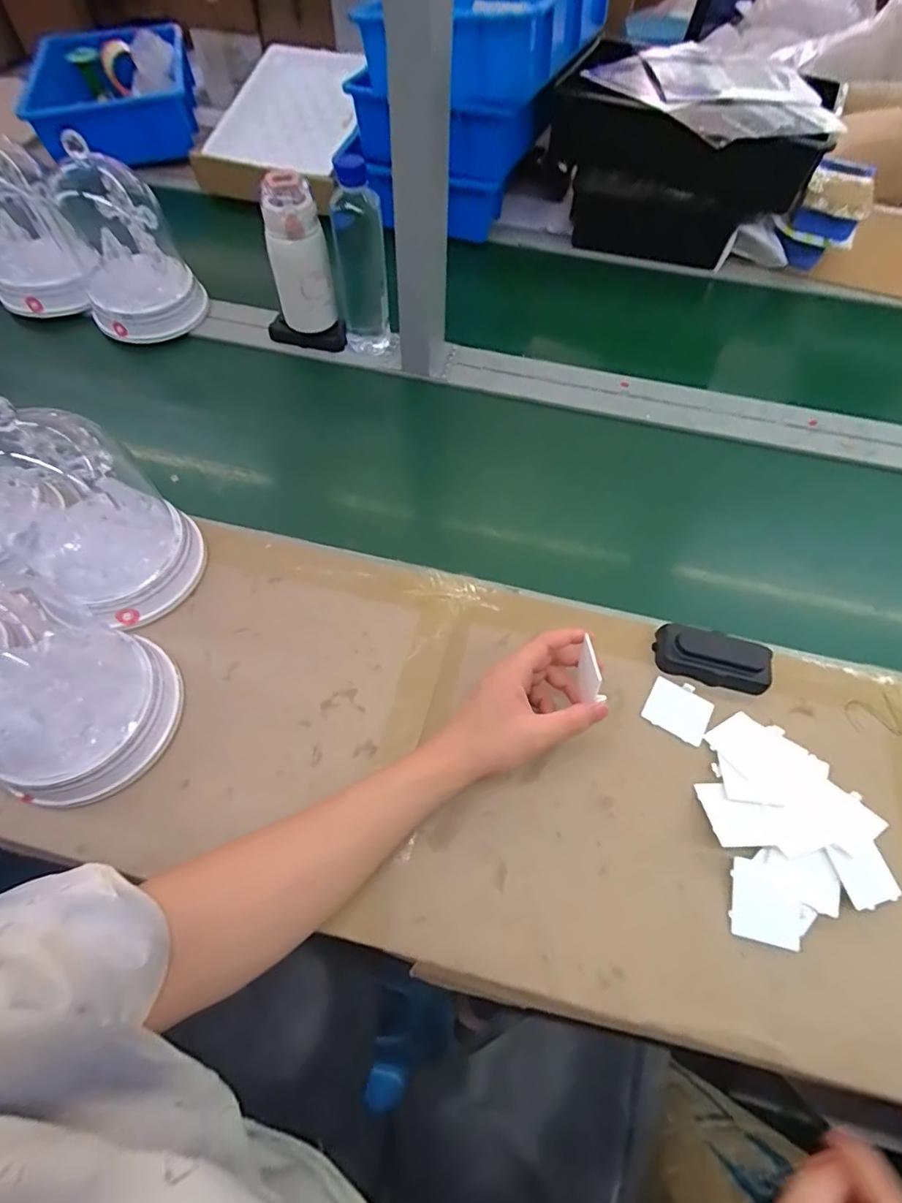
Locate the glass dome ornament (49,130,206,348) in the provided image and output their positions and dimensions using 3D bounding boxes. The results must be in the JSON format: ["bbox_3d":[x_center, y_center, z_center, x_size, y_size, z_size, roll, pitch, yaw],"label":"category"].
[{"bbox_3d":[-0.426,-0.460,0.683,0.146,0.183,0.126,-29,66,-16],"label":"glass dome ornament"}]

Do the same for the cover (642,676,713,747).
[{"bbox_3d":[0.214,0.101,0.492,0.056,0.004,0.051,31,64,13],"label":"cover"}]

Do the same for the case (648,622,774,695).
[{"bbox_3d":[0.257,0.055,0.509,0.105,0.025,0.048,11,61,3],"label":"case"}]

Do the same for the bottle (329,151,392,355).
[{"bbox_3d":[-0.112,-0.419,0.650,0.062,0.211,0.054,-5,62,-6],"label":"bottle"}]

